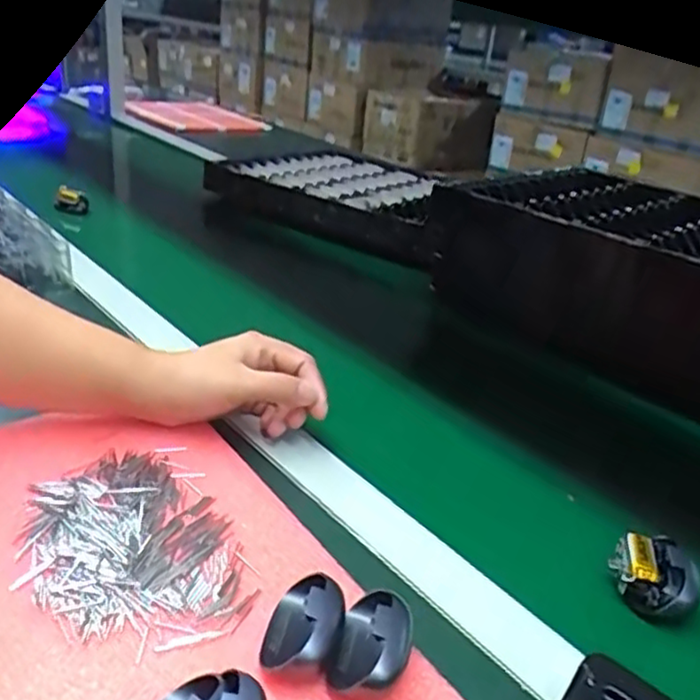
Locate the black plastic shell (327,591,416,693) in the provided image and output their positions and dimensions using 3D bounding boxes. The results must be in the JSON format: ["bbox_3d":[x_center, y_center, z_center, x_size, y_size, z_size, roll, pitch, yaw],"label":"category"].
[{"bbox_3d":[0.011,0.141,0.339,0.036,0.032,0.046,10,26,10],"label":"black plastic shell"}]

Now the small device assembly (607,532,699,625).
[{"bbox_3d":[0.181,0.133,0.419,0.049,0.028,0.044,22,30,30],"label":"small device assembly"}]

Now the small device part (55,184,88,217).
[{"bbox_3d":[-0.398,-0.212,1.010,0.050,0.037,0.010,12,25,10],"label":"small device part"}]

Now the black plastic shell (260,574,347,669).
[{"bbox_3d":[-0.022,0.134,0.349,0.035,0.025,0.041,11,26,12],"label":"black plastic shell"}]

